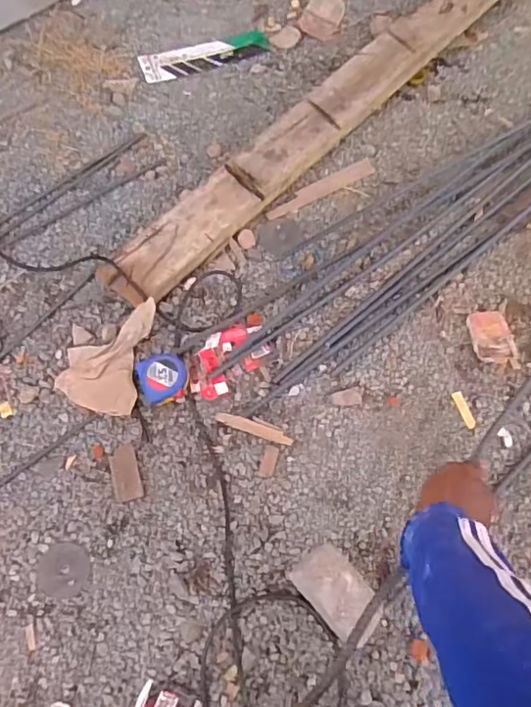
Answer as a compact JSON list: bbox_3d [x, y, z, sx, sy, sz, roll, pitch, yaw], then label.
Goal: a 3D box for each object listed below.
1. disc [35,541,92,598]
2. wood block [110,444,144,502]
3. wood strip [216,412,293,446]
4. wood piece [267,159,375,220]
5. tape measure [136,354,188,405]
[{"bbox_3d":[-0.261,0.281,0.720,0.066,0.004,0.065,1,65,-3],"label":"disc"},{"bbox_3d":[-0.193,0.165,0.770,0.037,0.004,0.078,-14,66,-10],"label":"wood block"},{"bbox_3d":[-0.016,0.108,0.802,0.114,0.004,0.018,20,65,6],"label":"wood strip"},{"bbox_3d":[0.098,-0.296,0.996,0.219,0.012,0.034,-27,69,-15],"label":"wood piece"},{"bbox_3d":[-0.156,0.032,0.834,0.075,0.036,0.085,-7,67,-6],"label":"tape measure"}]

